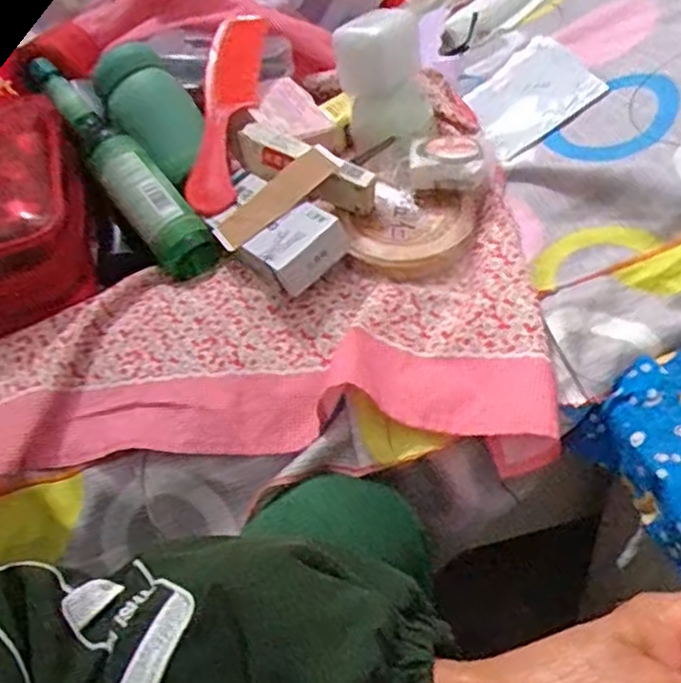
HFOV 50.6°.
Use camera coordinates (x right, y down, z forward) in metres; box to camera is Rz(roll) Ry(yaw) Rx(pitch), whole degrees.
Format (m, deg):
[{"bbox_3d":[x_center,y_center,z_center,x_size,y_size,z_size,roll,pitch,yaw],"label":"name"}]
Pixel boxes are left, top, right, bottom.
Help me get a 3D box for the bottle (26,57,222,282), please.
[{"bbox_3d":[-0.209,-0.168,0.643,0.053,0.043,0.324,-29,61,-22],"label":"bottle"}]

